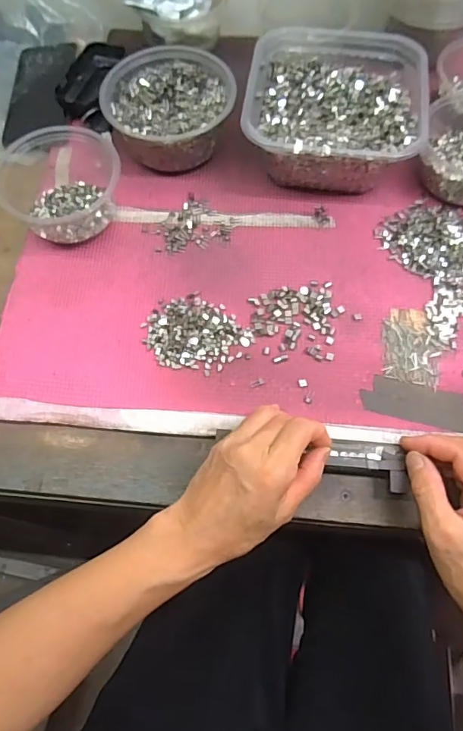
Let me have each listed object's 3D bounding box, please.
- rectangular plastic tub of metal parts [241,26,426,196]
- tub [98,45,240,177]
[{"bbox_3d":[0.104,-0.265,0.503,0.172,0.074,0.176,8,67,5],"label":"rectangular plastic tub of metal parts"},{"bbox_3d":[-0.066,-0.273,0.513,0.131,0.057,0.127,0,66,0],"label":"tub"}]

